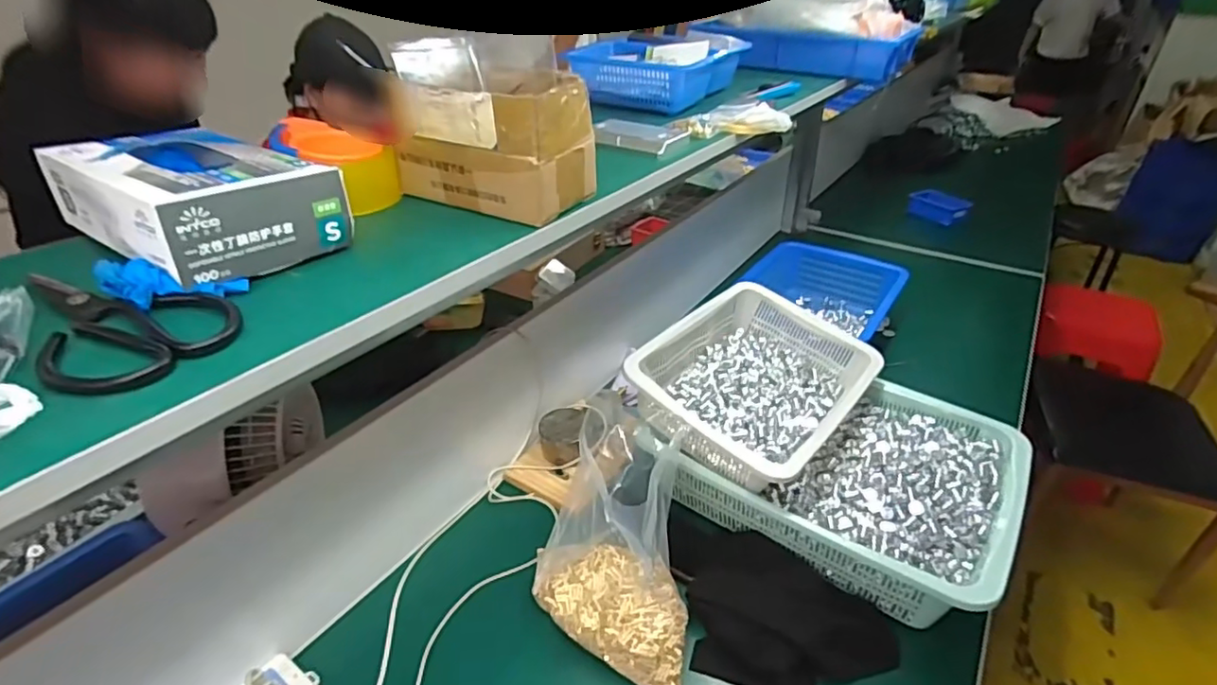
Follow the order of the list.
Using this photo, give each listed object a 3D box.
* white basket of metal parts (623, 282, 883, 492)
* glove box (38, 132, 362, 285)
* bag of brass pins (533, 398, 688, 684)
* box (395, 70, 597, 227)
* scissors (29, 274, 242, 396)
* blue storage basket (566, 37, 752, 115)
[{"bbox_3d":[0.201,0.046,0.806,0.243,0.103,0.349,22,39,30],"label":"white basket of metal parts"},{"bbox_3d":[-0.323,-0.114,0.469,0.205,0.065,0.128,22,39,31],"label":"glove box"},{"bbox_3d":[0.001,0.228,0.667,0.163,0.161,0.244,1,33,2],"label":"bag of brass pins"},{"bbox_3d":[-0.111,-0.187,0.549,0.174,0.107,0.093,16,36,23],"label":"box"},{"bbox_3d":[-0.302,-0.017,0.379,0.097,0.019,0.151,-26,41,-34],"label":"scissors"},{"bbox_3d":[0.094,-0.451,0.981,0.184,0.079,0.270,16,36,24],"label":"blue storage basket"}]

